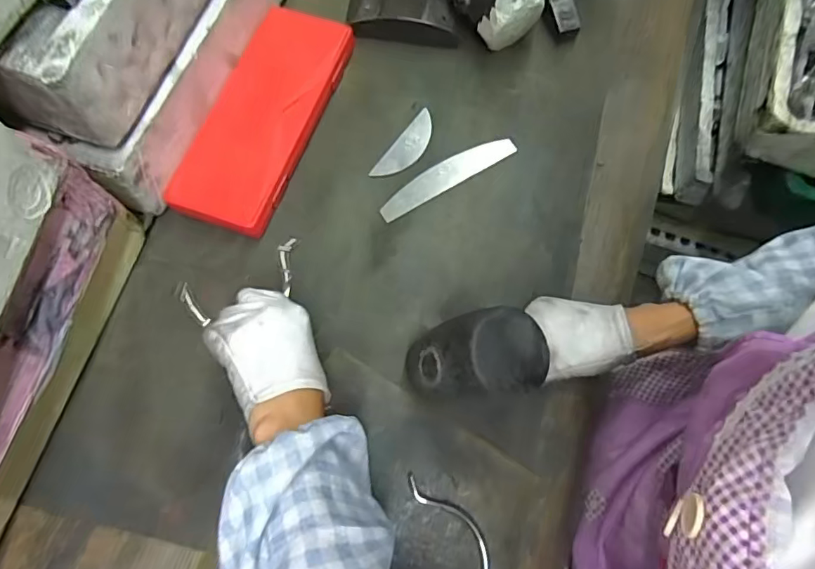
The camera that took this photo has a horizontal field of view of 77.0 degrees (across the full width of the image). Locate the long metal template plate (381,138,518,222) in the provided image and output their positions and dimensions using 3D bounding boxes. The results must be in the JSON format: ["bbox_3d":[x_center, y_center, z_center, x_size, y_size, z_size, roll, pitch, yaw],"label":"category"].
[{"bbox_3d":[0.042,-0.111,0.519,0.155,0.005,0.027,-30,75,-11],"label":"long metal template plate"}]

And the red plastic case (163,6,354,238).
[{"bbox_3d":[-0.139,-0.171,0.514,0.096,0.038,0.248,20,72,5],"label":"red plastic case"}]

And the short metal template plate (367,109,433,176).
[{"bbox_3d":[0.002,-0.143,0.531,0.030,0.004,0.091,34,74,9],"label":"short metal template plate"}]

